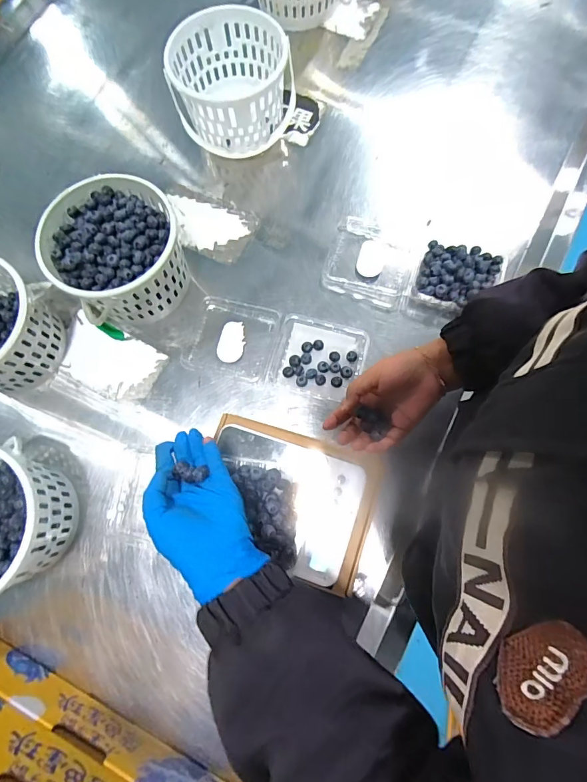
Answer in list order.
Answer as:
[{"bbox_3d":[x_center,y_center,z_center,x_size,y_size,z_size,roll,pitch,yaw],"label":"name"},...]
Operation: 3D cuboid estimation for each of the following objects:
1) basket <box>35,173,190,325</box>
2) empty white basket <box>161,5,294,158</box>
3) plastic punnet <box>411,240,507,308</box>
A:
[{"bbox_3d":[-0.238,-0.187,0.570,0.167,0.118,0.167,0,75,2],"label":"basket"},{"bbox_3d":[-0.091,-0.472,0.647,0.181,0.116,0.160,-6,75,0],"label":"empty white basket"},{"bbox_3d":[0.239,-0.165,0.592,0.114,0.041,0.097,17,77,6],"label":"plastic punnet"}]

